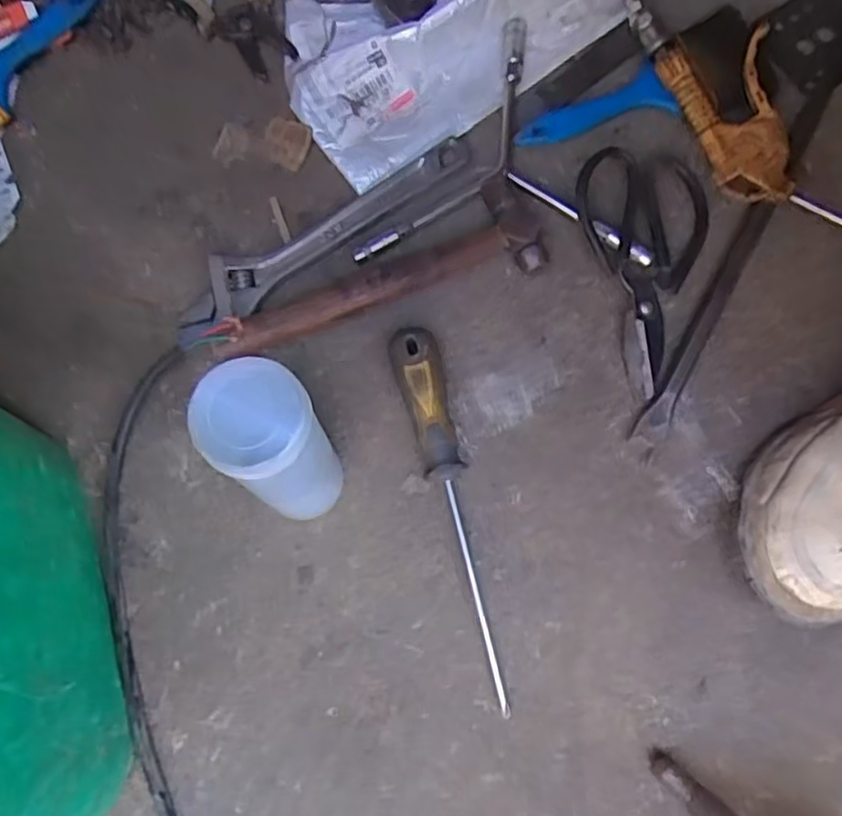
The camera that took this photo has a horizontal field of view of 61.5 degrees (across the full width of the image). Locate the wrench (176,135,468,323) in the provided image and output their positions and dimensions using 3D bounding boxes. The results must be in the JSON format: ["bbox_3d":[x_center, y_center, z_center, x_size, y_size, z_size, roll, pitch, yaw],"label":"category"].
[{"bbox_3d":[-0.067,-0.129,0.525,0.243,0.022,0.048,-28,74,-6],"label":"wrench"}]

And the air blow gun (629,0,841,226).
[{"bbox_3d":[0.239,-0.207,0.513,0.088,0.041,0.246,-28,74,-6],"label":"air blow gun"}]

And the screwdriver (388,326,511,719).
[{"bbox_3d":[0.022,0.059,0.453,0.030,0.037,0.252,-15,73,-3],"label":"screwdriver"}]

